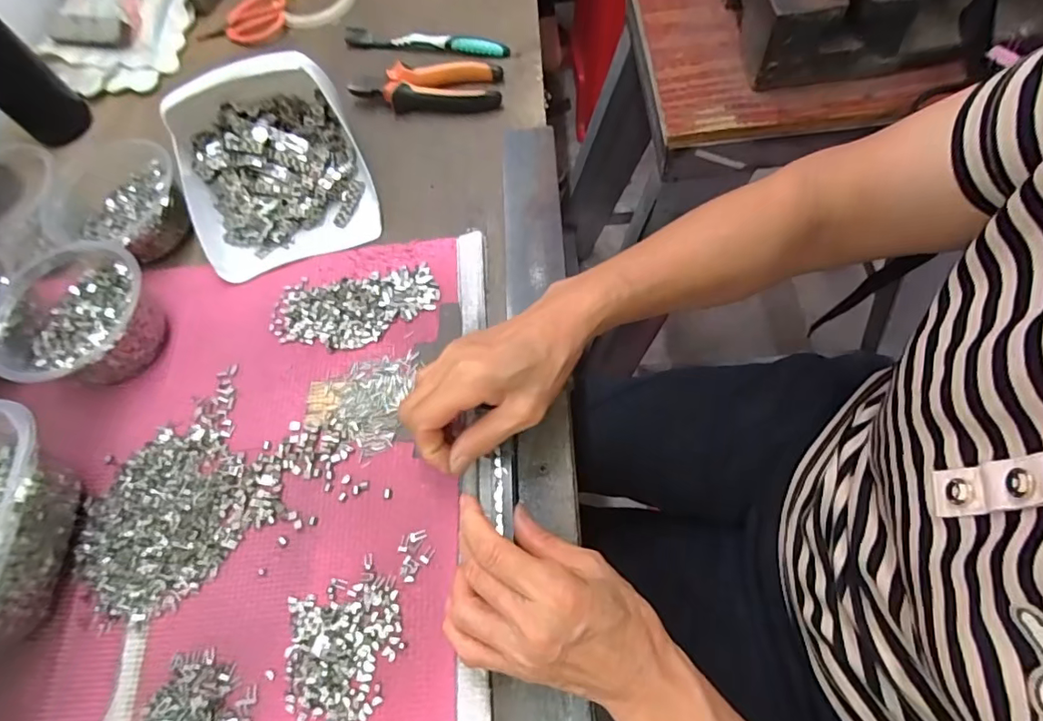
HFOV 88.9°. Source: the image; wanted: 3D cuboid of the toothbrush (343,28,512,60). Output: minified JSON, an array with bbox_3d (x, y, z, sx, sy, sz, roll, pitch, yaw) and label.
[{"bbox_3d":[-0.103,-0.341,0.566,0.184,0.019,0.012,12,66,9],"label":"toothbrush"}]

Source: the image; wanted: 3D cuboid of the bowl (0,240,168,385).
[{"bbox_3d":[-0.351,-0.035,0.423,0.130,0.060,0.115,25,71,17],"label":"bowl"}]

